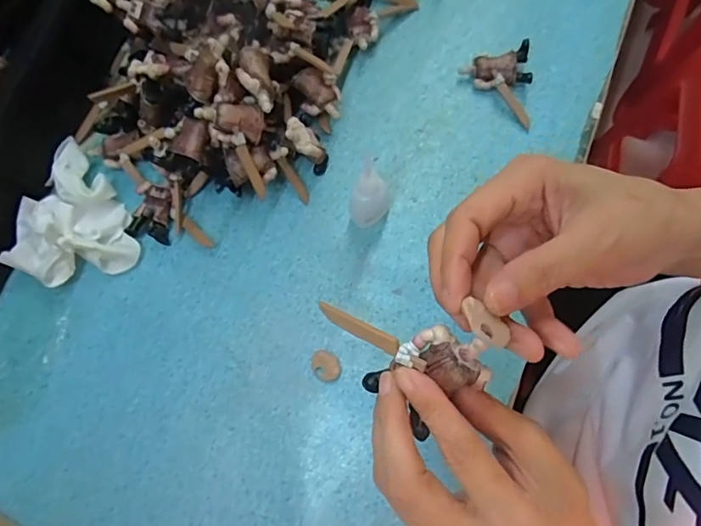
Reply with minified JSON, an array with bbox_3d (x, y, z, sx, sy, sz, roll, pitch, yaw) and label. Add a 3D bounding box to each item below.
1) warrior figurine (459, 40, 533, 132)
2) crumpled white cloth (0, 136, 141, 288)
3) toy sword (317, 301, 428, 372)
[{"bbox_3d":[0.144,-0.166,0.431,0.051,0.020,0.079,-43,74,-9],"label":"warrior figurine"},{"bbox_3d":[-0.220,-0.034,0.403,0.097,0.041,0.112,23,75,11],"label":"crumpled white cloth"},{"bbox_3d":[0.009,0.031,0.219,0.056,0.005,0.008,26,105,30],"label":"toy sword"}]

